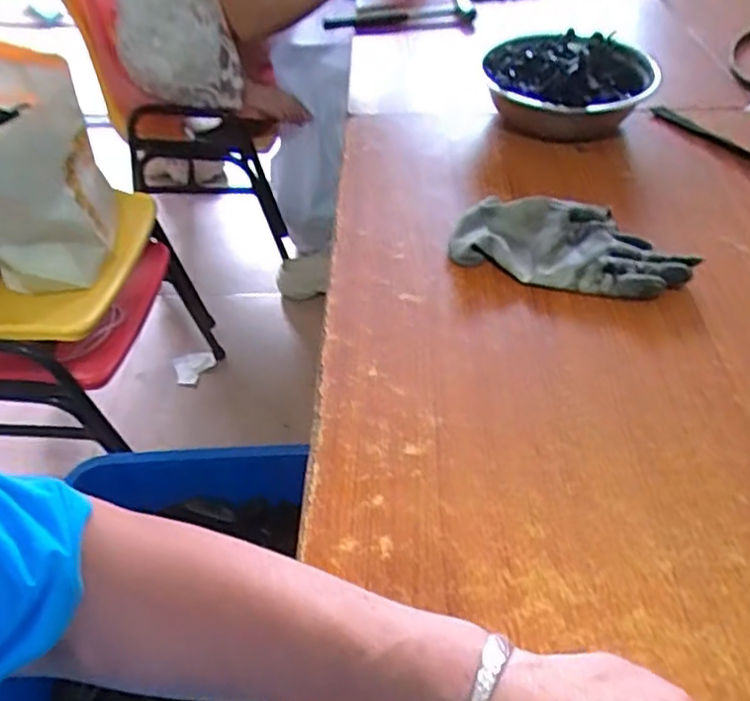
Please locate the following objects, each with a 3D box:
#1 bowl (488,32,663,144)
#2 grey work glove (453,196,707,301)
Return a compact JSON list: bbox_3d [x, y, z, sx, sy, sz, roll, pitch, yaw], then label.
[{"bbox_3d":[0.230,-0.315,0.751,0.177,0.084,0.184,-1,45,1],"label":"bowl"},{"bbox_3d":[0.174,-0.096,0.576,0.199,0.031,0.101,7,46,9],"label":"grey work glove"}]

